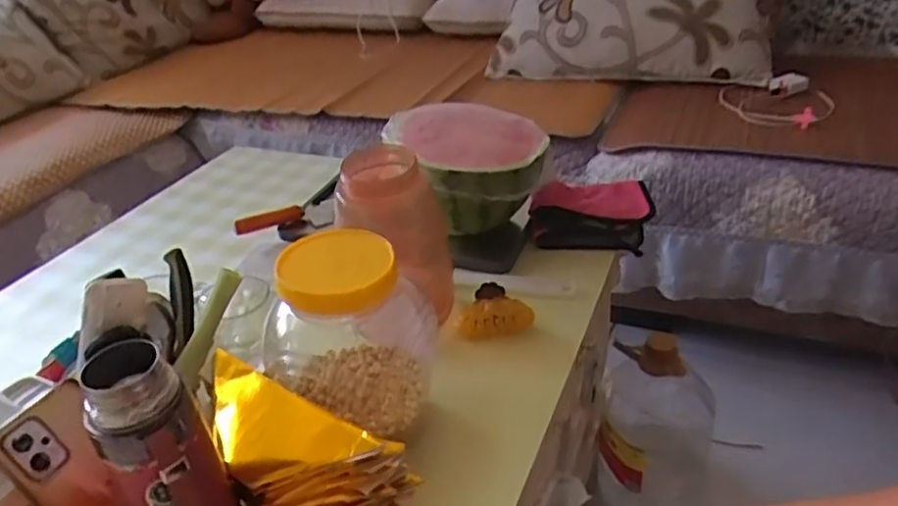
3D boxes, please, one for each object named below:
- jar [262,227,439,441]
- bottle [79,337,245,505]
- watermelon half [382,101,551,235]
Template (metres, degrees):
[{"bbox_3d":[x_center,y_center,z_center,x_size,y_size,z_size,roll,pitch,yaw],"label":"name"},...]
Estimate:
[{"bbox_3d":[-0.087,0.061,0.577,0.125,0.162,0.117,-4,32,2],"label":"jar"},{"bbox_3d":[-0.182,0.165,0.446,0.066,0.220,0.066,-25,37,-28],"label":"bottle"},{"bbox_3d":[0.025,-0.110,0.849,0.182,0.118,0.179,-4,32,2],"label":"watermelon half"}]

